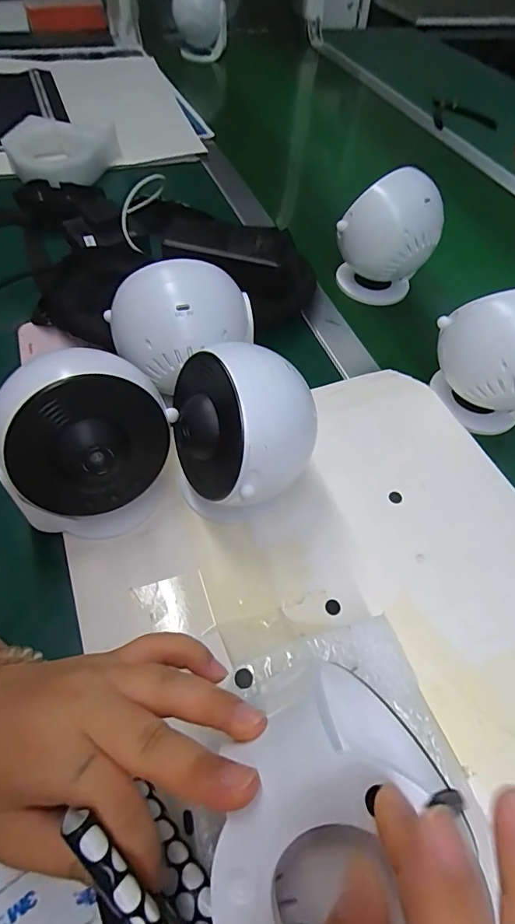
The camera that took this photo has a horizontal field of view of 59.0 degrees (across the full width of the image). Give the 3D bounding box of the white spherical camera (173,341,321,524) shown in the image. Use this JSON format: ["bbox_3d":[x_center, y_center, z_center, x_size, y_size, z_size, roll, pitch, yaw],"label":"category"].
[{"bbox_3d":[-0.010,-0.008,0.311,0.087,0.118,0.083,2,54,-3],"label":"white spherical camera"}]

